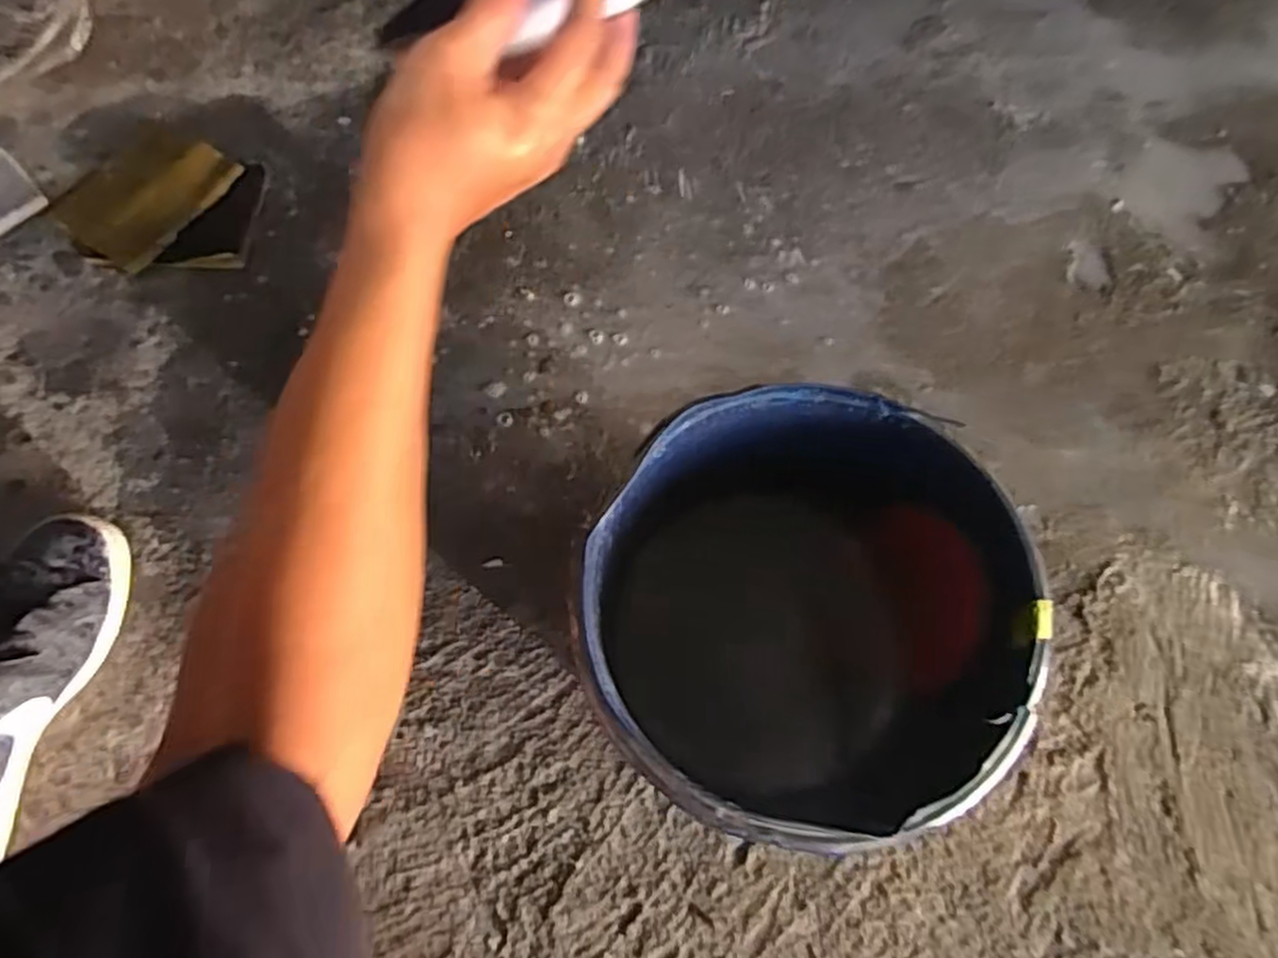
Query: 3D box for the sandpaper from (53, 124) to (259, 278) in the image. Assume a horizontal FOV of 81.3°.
[{"bbox_3d":[-0.442,-0.259,0.688,0.172,0.014,0.147,2,70,-1],"label":"sandpaper"}]

